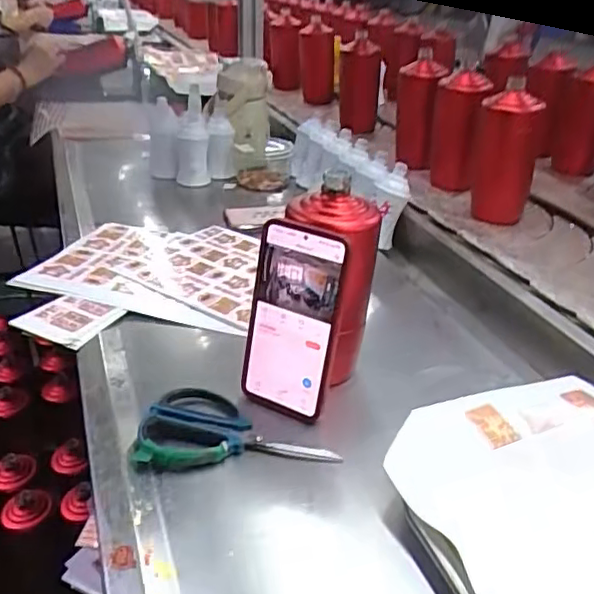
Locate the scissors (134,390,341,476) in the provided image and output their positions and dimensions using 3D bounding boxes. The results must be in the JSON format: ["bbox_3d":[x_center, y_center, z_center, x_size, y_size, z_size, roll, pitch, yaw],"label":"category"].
[{"bbox_3d":[-0.054,0.111,0.518,0.159,0.020,0.088,-4,31,-9],"label":"scissors"}]

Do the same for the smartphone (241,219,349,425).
[{"bbox_3d":[-0.007,0.022,0.521,0.079,0.165,0.013,16,18,24],"label":"smartphone"}]

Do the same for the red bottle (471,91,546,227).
[{"bbox_3d":[0.308,-0.209,0.895,0.090,0.177,0.067,11,32,15],"label":"red bottle"}]

